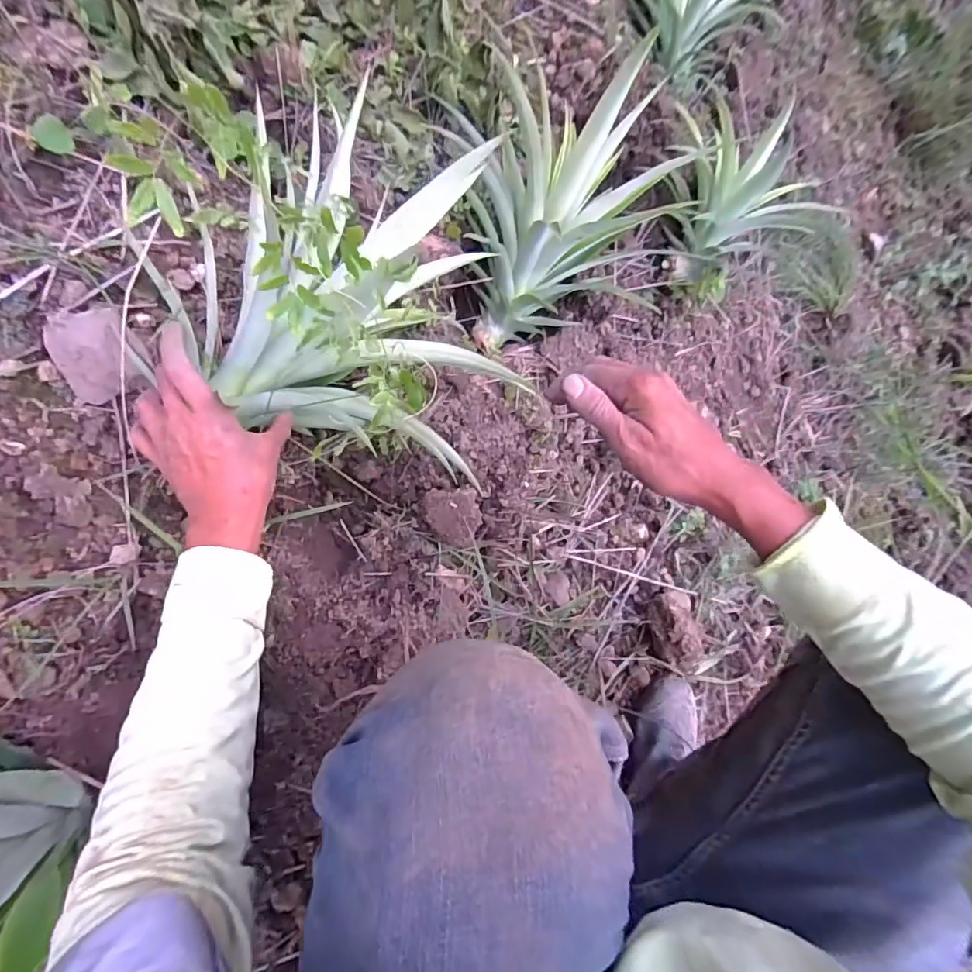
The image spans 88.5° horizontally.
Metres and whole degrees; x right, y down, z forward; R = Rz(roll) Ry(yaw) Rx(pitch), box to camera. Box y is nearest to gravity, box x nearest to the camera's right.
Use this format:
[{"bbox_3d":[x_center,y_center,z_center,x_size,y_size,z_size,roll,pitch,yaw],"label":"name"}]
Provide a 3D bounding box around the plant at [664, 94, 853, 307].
[{"bbox_3d":[0.371,-0.457,0.770,0.194,0.153,0.254,-30,94,-4],"label":"plant"}]

